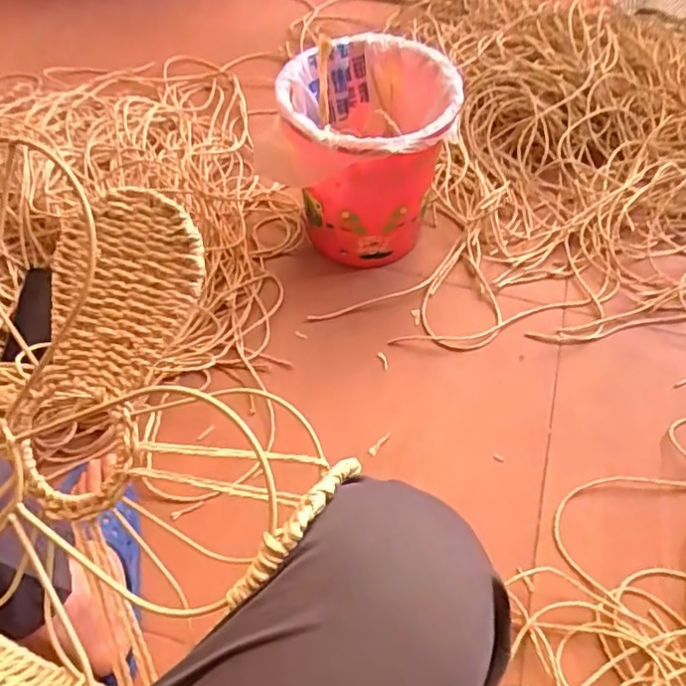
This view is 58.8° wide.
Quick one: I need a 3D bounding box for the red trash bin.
[{"bbox_3d":[0.028,-0.271,0.923,0.246,0.269,0.242,0,57,0],"label":"red trash bin"}]

